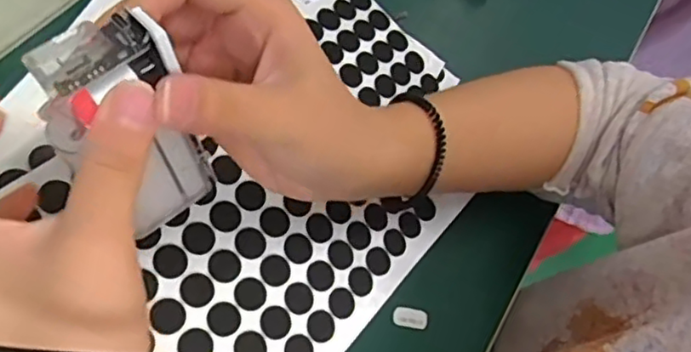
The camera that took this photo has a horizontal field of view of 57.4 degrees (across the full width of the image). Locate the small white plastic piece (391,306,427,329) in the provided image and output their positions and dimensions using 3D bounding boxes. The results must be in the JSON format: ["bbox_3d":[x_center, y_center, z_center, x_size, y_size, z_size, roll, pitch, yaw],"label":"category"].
[{"bbox_3d":[0.036,0.077,0.344,0.019,0.006,0.010,6,65,3],"label":"small white plastic piece"}]

